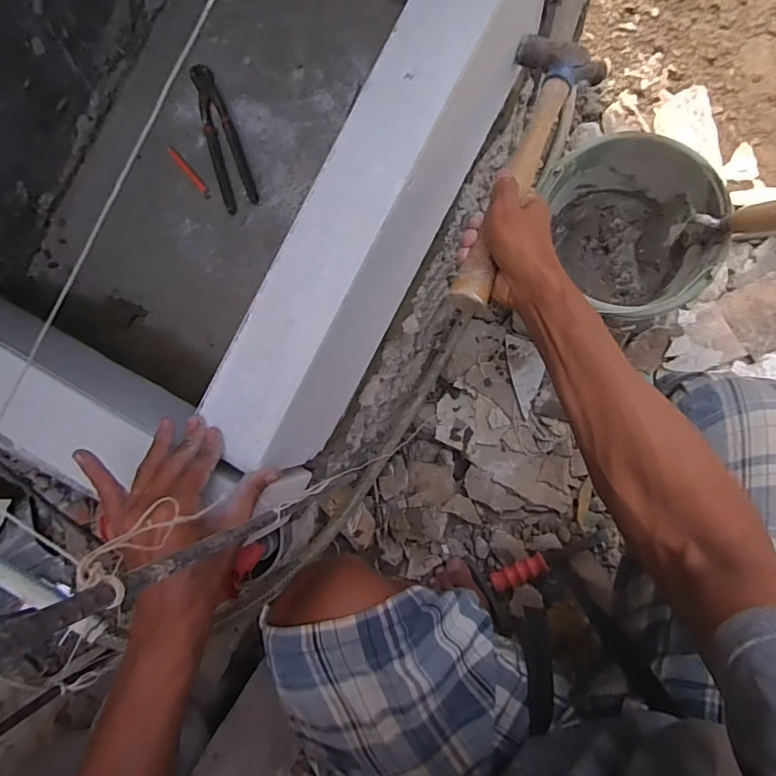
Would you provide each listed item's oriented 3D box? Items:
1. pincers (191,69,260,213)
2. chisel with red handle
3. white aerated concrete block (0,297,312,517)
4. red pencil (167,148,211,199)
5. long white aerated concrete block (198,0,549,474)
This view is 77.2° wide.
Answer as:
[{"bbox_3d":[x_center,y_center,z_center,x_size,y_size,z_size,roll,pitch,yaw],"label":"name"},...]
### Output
[{"bbox_3d":[-0.240,-0.362,0.698,0.049,0.013,0.221,-19,84,7],"label":"pincers"},{"bbox_3d":[0.258,0.271,0.770,0.200,0.033,0.032,-19,84,-9],"label":"chisel with red handle"},{"bbox_3d":[-0.374,0.000,0.560,0.514,0.200,0.079,26,91,9],"label":"white aerated concrete block"},{"bbox_3d":[-0.289,-0.315,0.709,0.011,0.012,0.093,-38,82,5],"label":"red pencil"},{"bbox_3d":[0.000,-0.195,0.508,0.076,0.183,0.575,28,90,9],"label":"long white aerated concrete block"}]

